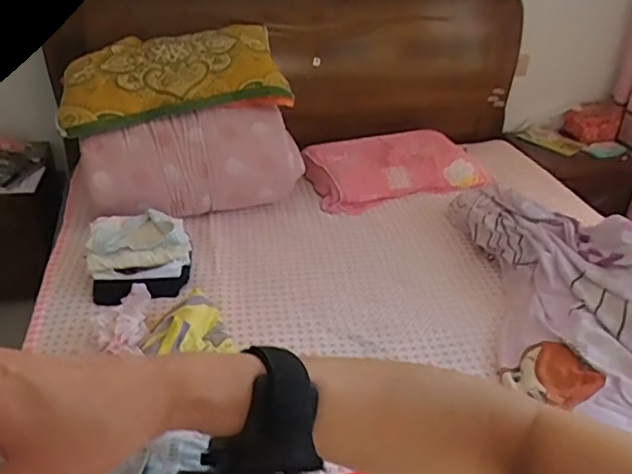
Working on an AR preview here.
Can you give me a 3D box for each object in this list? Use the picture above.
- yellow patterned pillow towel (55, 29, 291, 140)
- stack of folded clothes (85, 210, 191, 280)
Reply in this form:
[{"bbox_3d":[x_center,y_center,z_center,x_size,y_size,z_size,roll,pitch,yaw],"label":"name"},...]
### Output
[{"bbox_3d":[-0.461,-0.522,1.842,0.682,0.206,0.323,-9,34,-18],"label":"yellow patterned pillow towel"},{"bbox_3d":[-0.476,0.029,1.555,0.253,0.162,0.205,-5,33,-12],"label":"stack of folded clothes"}]

